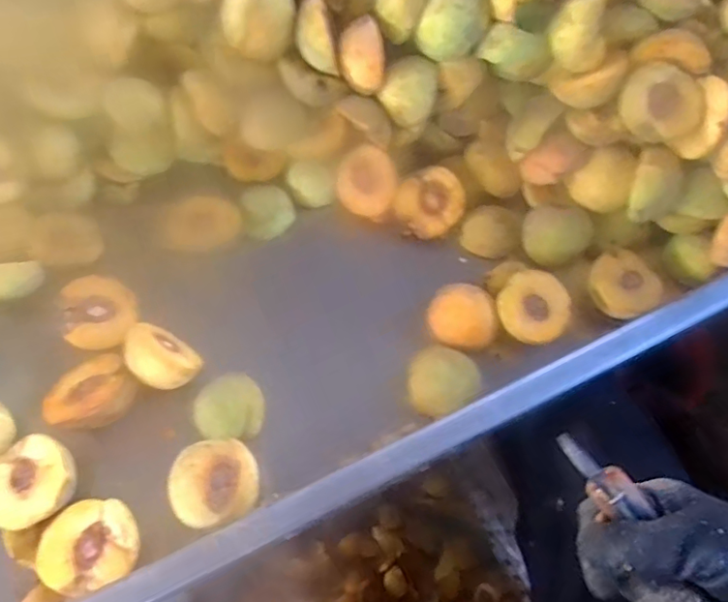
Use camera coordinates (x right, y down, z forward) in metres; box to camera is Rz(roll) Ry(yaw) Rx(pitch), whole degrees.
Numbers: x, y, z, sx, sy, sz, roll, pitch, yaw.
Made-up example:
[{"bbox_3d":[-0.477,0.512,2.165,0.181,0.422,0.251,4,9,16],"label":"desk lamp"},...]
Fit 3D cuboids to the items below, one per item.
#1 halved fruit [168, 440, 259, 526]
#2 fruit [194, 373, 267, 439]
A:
[{"bbox_3d":[-0.104,0.127,0.388,0.057,0.040,0.054,1,64,-2],"label":"halved fruit"},{"bbox_3d":[-0.105,0.085,0.438,0.053,0.025,0.048,-22,67,-12],"label":"fruit"}]

